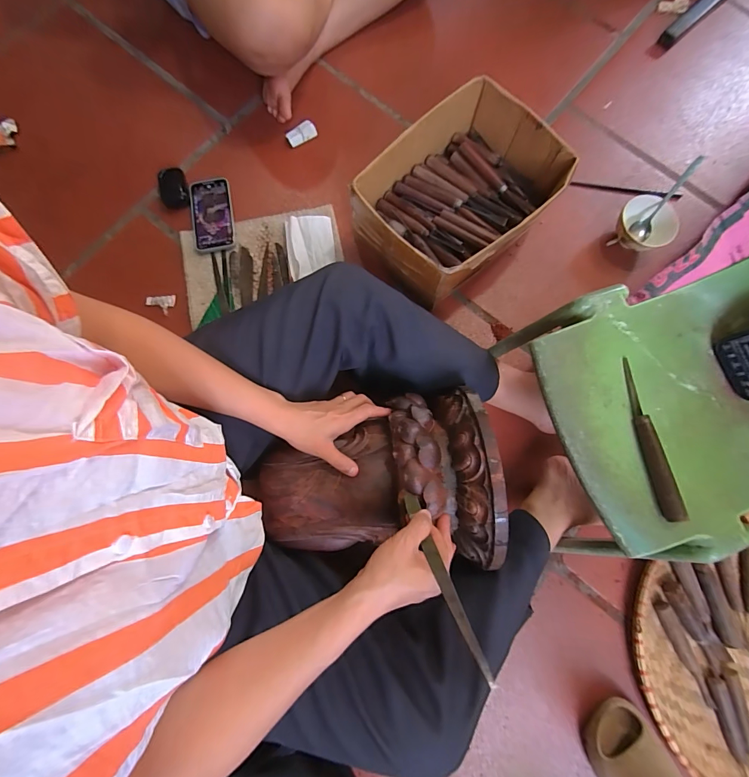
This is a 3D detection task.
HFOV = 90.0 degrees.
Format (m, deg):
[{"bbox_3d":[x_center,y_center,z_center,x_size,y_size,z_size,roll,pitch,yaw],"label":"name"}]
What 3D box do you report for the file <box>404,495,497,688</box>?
[{"bbox_3d":[0.064,0.176,0.361,0.016,0.191,0.010,-21,124,-4],"label":"file"}]

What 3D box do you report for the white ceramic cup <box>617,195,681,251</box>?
[{"bbox_3d":[0.537,-0.322,0.750,0.101,0.055,0.113,21,80,4],"label":"white ceramic cup"}]

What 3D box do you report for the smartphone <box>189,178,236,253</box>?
[{"bbox_3d":[-0.328,-0.348,0.755,0.080,0.008,0.160,-10,79,-2],"label":"smartphone"}]

